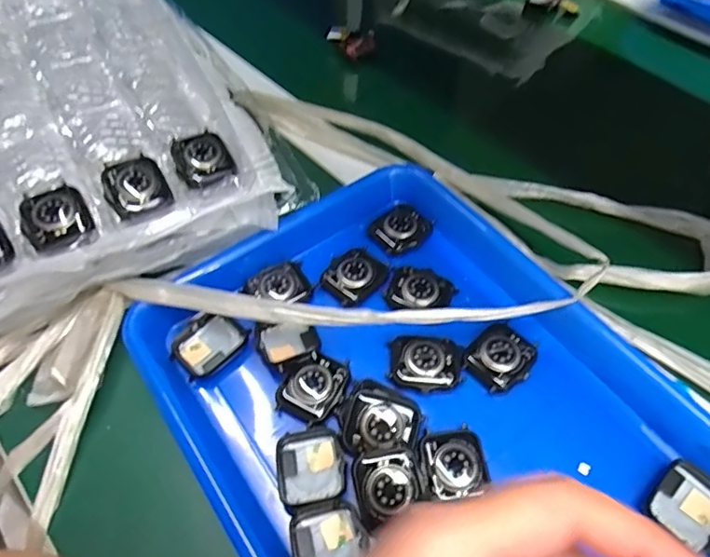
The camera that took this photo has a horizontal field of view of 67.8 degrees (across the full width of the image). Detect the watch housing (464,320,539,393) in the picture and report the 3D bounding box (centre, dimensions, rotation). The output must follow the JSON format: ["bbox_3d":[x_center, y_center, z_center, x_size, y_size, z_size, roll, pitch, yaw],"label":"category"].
[{"bbox_3d":[0.094,0.050,0.341,0.038,0.010,0.042,38,65,25],"label":"watch housing"}]

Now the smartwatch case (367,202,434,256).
[{"bbox_3d":[0.035,-0.039,0.406,0.042,0.011,0.037,-38,62,-21],"label":"smartwatch case"}]

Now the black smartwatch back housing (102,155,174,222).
[{"bbox_3d":[-0.143,-0.060,0.345,0.036,0.011,0.043,-32,60,-18],"label":"black smartwatch back housing"}]

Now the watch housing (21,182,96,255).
[{"bbox_3d":[-0.185,-0.037,0.328,0.037,0.014,0.046,-31,60,-18],"label":"watch housing"}]

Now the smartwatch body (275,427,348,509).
[{"bbox_3d":[-0.025,0.108,0.305,0.039,0.008,0.042,-13,56,-6],"label":"smartwatch body"}]

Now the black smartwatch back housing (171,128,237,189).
[{"bbox_3d":[-0.104,-0.083,0.363,0.037,0.009,0.048,-18,57,-10],"label":"black smartwatch back housing"}]

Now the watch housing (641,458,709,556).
[{"bbox_3d":[0.183,0.123,0.289,0.037,0.009,0.041,36,64,24],"label":"watch housing"}]

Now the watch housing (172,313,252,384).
[{"bbox_3d":[-0.096,0.044,0.348,0.036,0.010,0.043,39,79,23],"label":"watch housing"}]

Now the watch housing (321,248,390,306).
[{"bbox_3d":[0.000,-0.004,0.375,0.037,0.008,0.043,32,63,22],"label":"watch housing"}]

